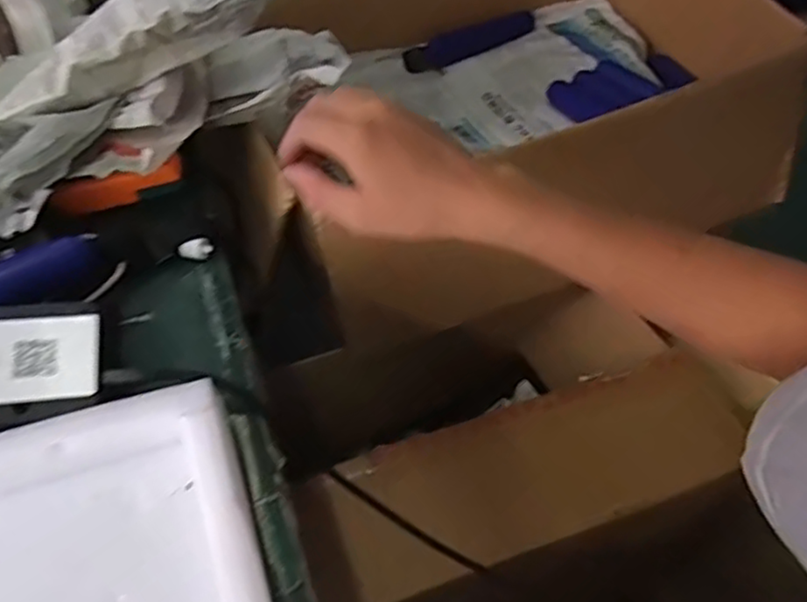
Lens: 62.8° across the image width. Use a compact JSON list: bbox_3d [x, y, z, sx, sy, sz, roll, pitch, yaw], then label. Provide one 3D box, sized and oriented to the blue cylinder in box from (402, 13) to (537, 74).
[{"bbox_3d":[0.095,-0.356,0.913,0.194,0.038,0.034,-20,52,-16],"label":"blue cylinder in box"}]

